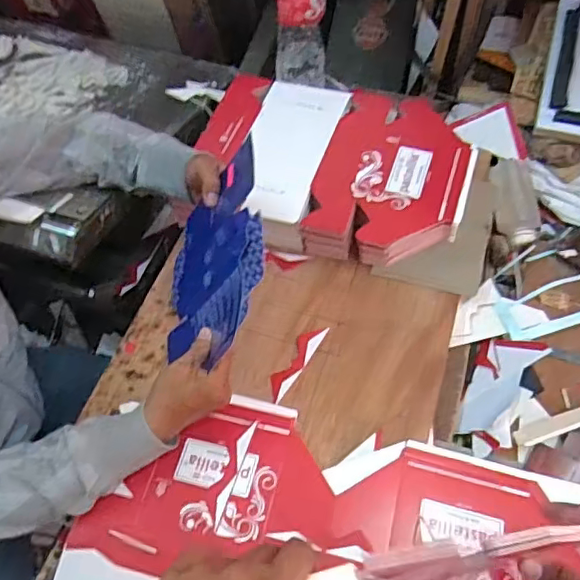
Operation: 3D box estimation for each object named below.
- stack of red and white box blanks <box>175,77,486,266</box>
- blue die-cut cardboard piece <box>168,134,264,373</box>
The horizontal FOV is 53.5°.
[{"bbox_3d":[0.061,-0.183,0.850,0.386,0.080,0.307,12,58,10],"label":"stack of red and white box blanks"},{"bbox_3d":[-0.090,-0.025,0.659,0.010,0.212,0.212,13,53,-33],"label":"blue die-cut cardboard piece"}]

